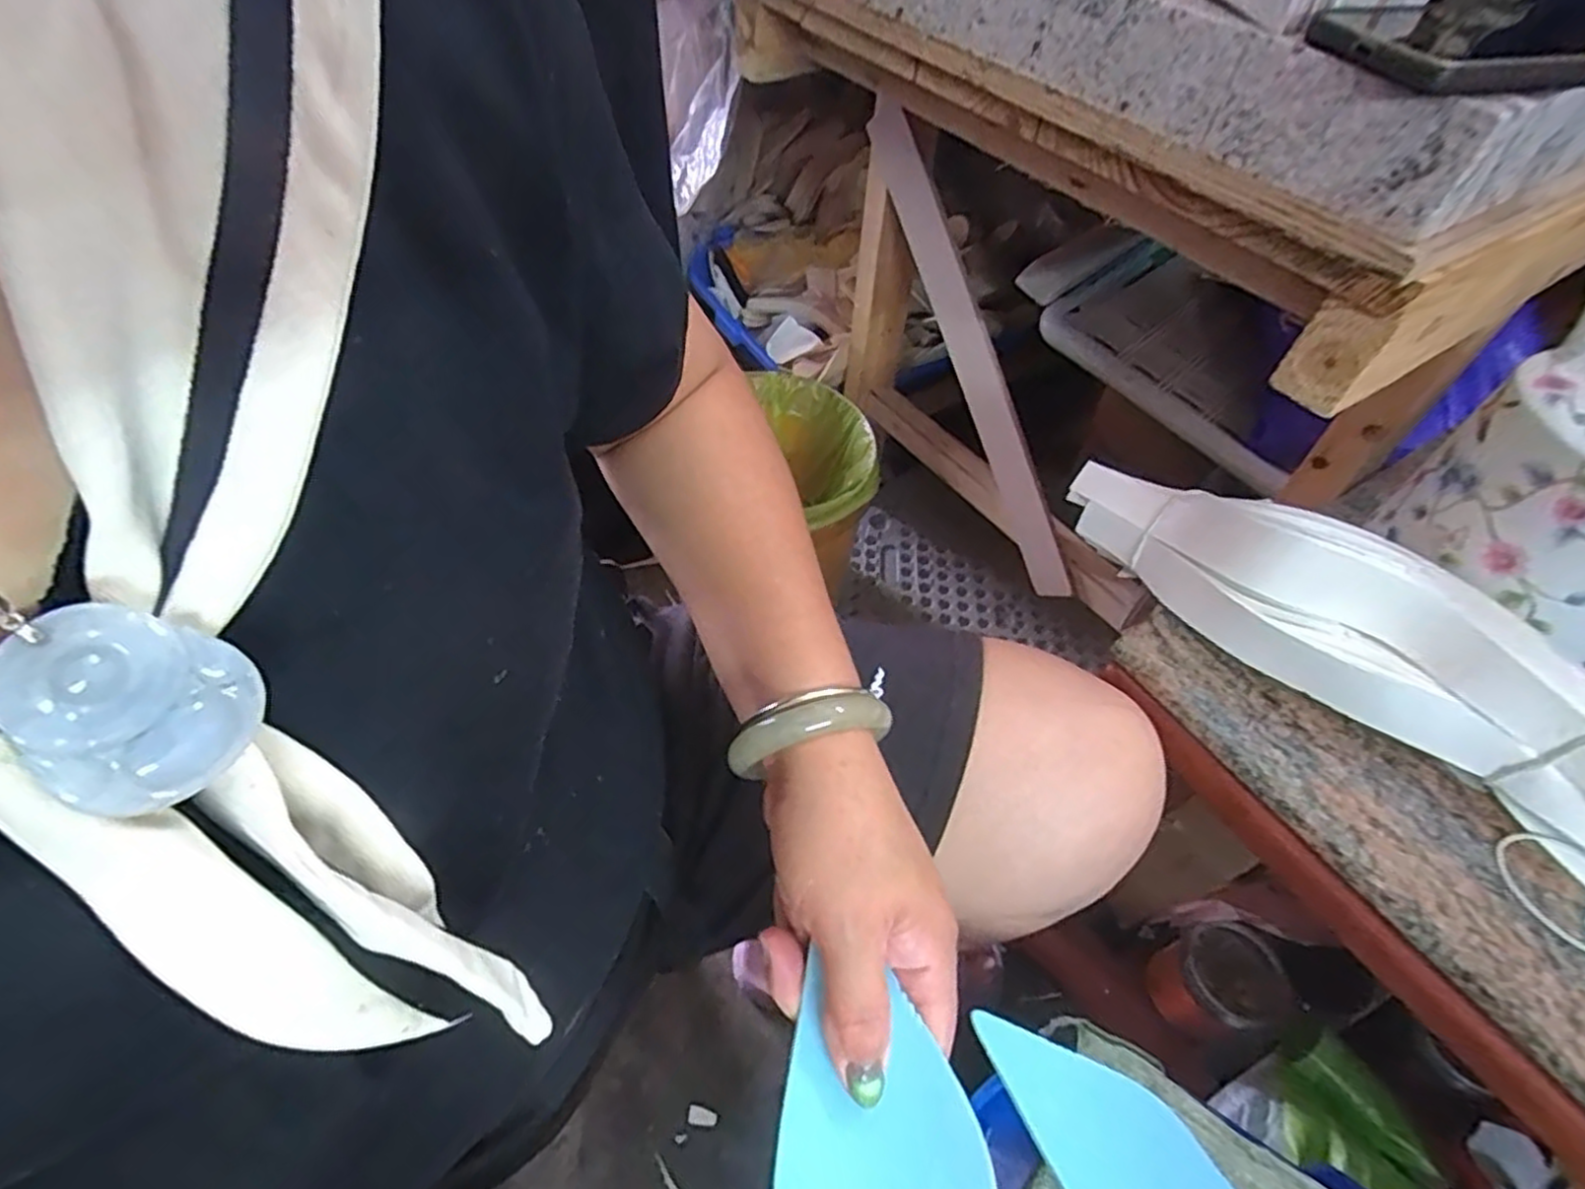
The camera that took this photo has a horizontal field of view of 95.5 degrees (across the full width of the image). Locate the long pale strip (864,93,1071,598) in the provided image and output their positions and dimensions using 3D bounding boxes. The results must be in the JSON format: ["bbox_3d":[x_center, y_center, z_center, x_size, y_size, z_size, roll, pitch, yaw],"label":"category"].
[{"bbox_3d":[0.212,-0.263,0.839,0.013,0.069,0.581,-31,104,-25],"label":"long pale strip"}]

